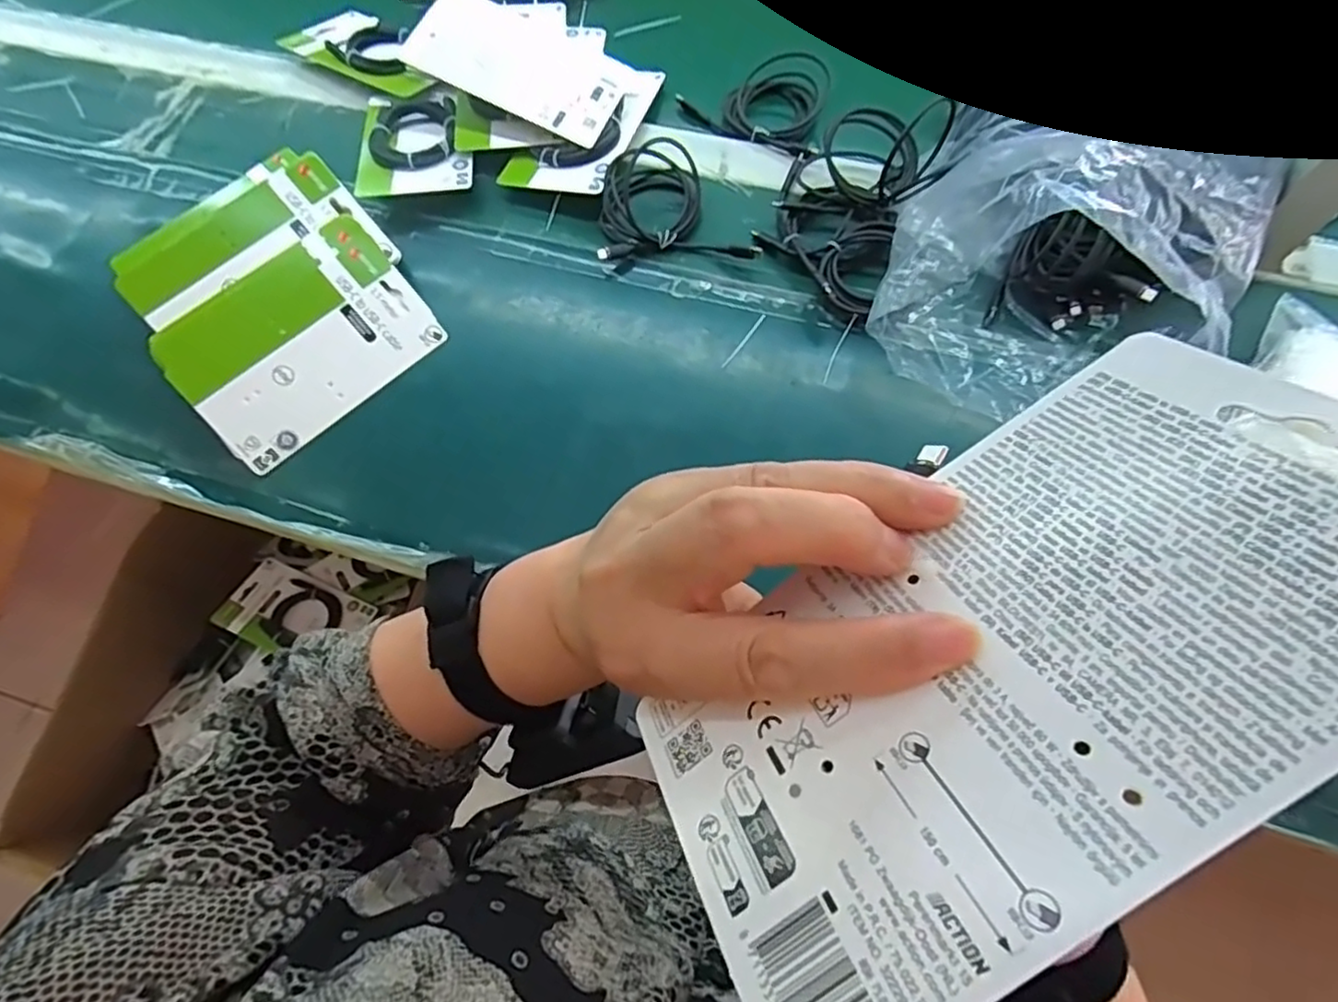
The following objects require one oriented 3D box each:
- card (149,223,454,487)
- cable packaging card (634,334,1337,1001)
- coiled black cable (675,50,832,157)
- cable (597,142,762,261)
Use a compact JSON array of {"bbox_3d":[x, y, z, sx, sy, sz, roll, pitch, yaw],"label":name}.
[{"bbox_3d":[-0.288,-0.126,0.524,0.182,0.012,0.133,-42,98,-13],"label":"card"},{"bbox_3d":[0.077,0.034,0.149,0.179,0.004,0.099,-37,40,2],"label":"cable packaging card"},{"bbox_3d":[0.086,-0.372,0.614,0.148,0.043,0.100,27,72,13],"label":"coiled black cable"},{"bbox_3d":[0.006,-0.259,0.552,0.132,0.058,0.115,-1,68,3],"label":"cable"}]

